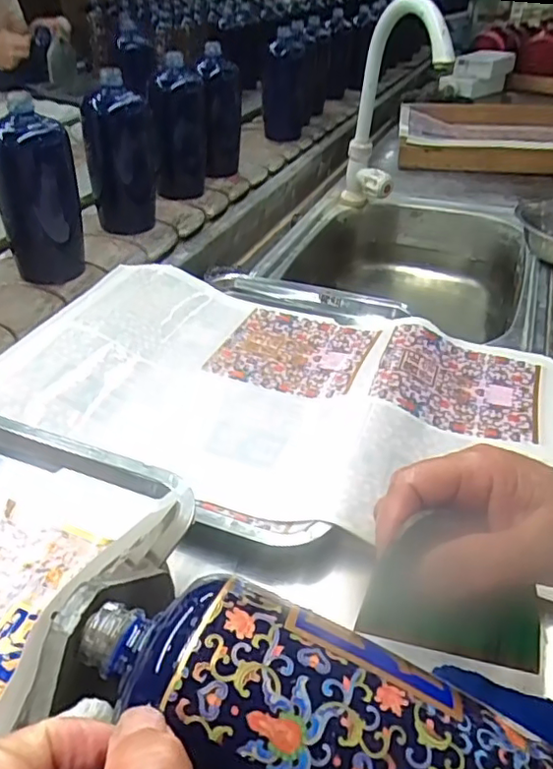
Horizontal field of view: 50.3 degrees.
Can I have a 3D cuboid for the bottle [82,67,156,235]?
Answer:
[{"bbox_3d":[-0.209,-0.313,0.786,0.082,0.172,0.095,-7,39,-9],"label":"bottle"}]

